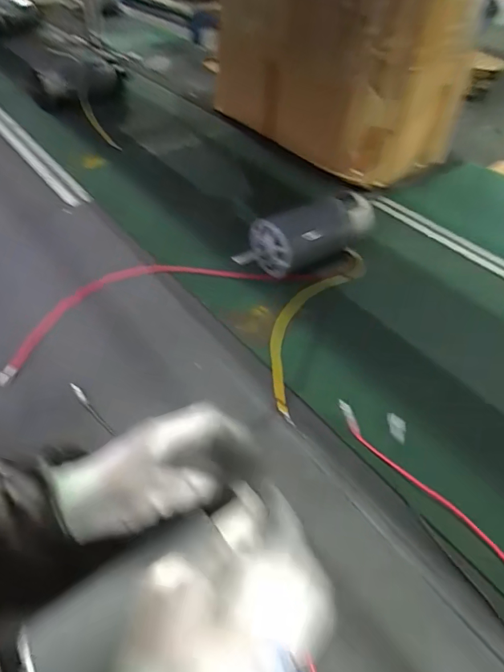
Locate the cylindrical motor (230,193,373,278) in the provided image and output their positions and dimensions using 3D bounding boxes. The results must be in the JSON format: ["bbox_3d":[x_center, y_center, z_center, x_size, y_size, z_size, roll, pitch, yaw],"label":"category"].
[{"bbox_3d":[0.066,-0.146,0.607,0.210,0.077,0.083,-25,53,-24],"label":"cylindrical motor"}]

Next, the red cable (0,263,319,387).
[{"bbox_3d":[-0.125,-0.062,0.558,0.418,0.028,0.114,-19,65,-15],"label":"red cable"}]

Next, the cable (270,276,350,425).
[{"bbox_3d":[0.062,-0.011,0.523,0.061,0.009,0.272,18,47,11],"label":"cable"}]

